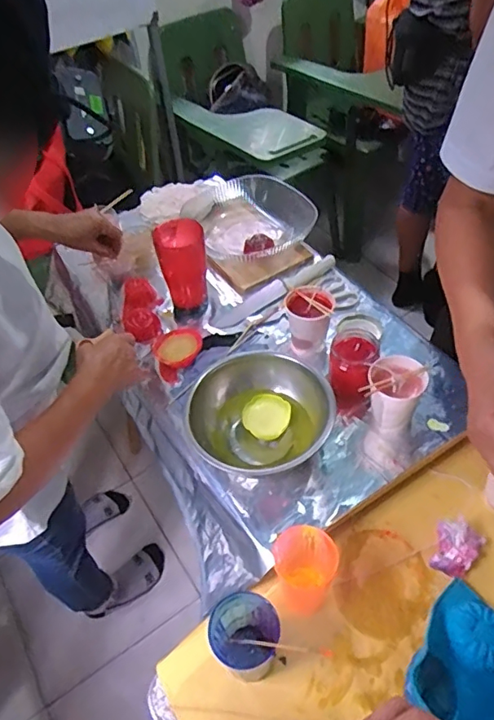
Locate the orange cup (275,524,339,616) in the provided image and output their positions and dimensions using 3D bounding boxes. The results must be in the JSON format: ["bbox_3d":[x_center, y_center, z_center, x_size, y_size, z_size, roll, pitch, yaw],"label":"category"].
[{"bbox_3d":[0.066,0.245,0.621,0.066,0.103,0.070,-3,48,4],"label":"orange cup"}]

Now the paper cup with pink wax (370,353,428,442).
[{"bbox_3d":[0.199,0.050,0.710,0.067,0.098,0.072,-3,48,4],"label":"paper cup with pink wax"}]

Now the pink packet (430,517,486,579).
[{"bbox_3d":[0.252,0.229,0.637,0.050,0.031,0.065,27,57,27],"label":"pink packet"}]

